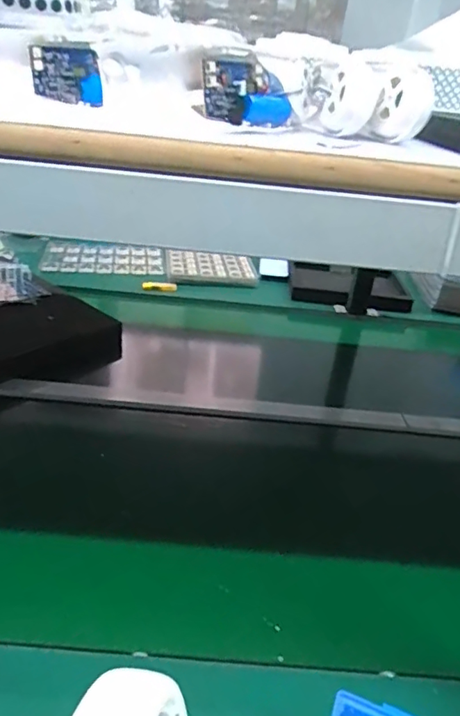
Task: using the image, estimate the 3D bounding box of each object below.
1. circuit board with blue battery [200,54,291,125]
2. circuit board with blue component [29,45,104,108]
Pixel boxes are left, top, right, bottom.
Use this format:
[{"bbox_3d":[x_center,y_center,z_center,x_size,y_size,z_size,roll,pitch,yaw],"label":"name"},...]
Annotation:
[{"bbox_3d":[0.015,-0.183,0.361,0.018,0.039,0.102,20,35,22],"label":"circuit board with blue battery"},{"bbox_3d":[-0.120,-0.209,0.390,0.050,0.036,0.016,0,32,-9],"label":"circuit board with blue component"}]

